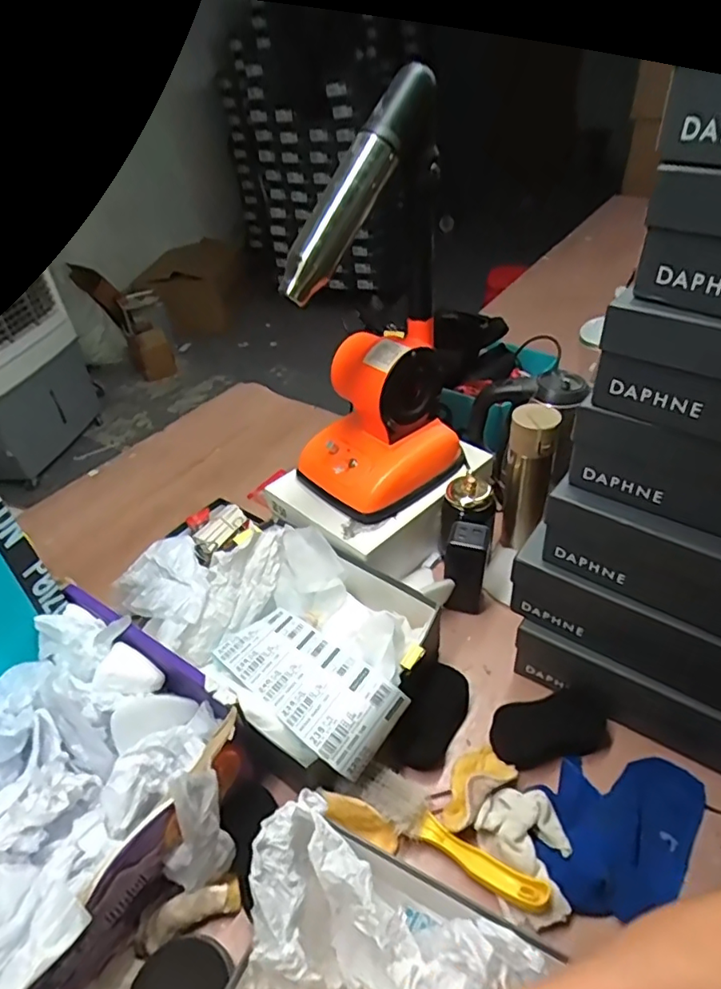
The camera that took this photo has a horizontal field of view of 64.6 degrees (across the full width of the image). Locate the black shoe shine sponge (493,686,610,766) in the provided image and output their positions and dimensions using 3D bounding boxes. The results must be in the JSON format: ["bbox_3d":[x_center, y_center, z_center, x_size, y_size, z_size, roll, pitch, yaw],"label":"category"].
[{"bbox_3d":[0.218,0.264,0.657,0.136,0.037,0.067,-11,40,-6],"label":"black shoe shine sponge"}]

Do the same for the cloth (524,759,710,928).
[{"bbox_3d":[0.266,0.329,0.585,0.194,0.024,0.136,-28,45,-25],"label":"cloth"}]

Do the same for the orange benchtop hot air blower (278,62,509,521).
[{"bbox_3d":[0.022,-0.209,0.714,0.222,0.483,0.145,-15,41,-11],"label":"orange benchtop hot air blower"}]

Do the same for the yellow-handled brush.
[{"bbox_3d":[0.087,0.348,0.575,0.201,0.033,0.046,23,48,30],"label":"yellow-handled brush"}]

